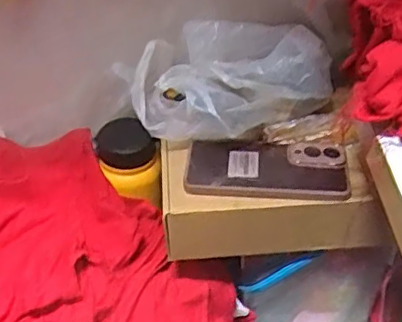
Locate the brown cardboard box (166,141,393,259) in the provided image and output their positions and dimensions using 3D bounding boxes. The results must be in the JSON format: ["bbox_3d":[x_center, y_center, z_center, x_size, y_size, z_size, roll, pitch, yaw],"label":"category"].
[{"bbox_3d":[0.076,0.036,0.635,0.228,0.080,0.109,-4,39,0],"label":"brown cardboard box"}]

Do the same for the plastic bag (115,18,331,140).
[{"bbox_3d":[0.023,-0.086,0.635,0.223,0.090,0.101,0,40,6],"label":"plastic bag"}]

